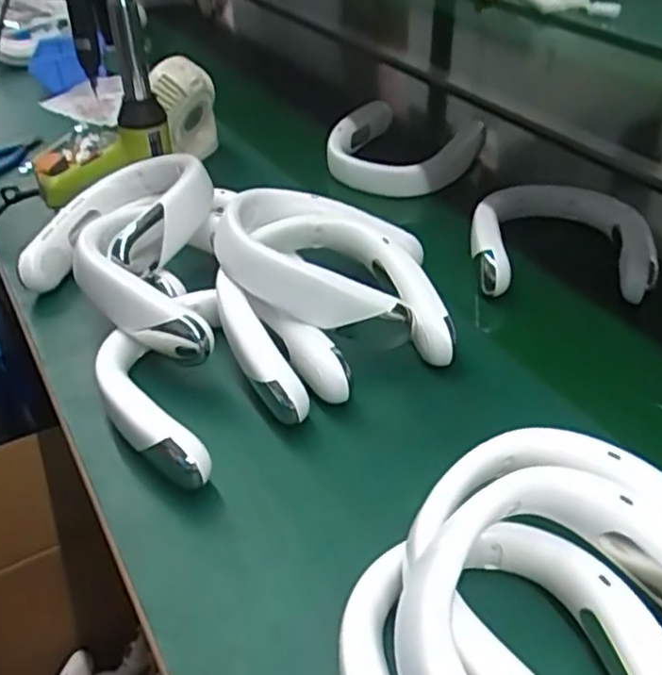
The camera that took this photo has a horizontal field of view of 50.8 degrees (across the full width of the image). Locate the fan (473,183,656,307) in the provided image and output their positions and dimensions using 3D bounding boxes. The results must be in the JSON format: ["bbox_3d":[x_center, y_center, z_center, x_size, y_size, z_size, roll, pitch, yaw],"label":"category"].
[{"bbox_3d":[0.258,-0.119,0.802,0.184,0.051,0.216,4,40,9],"label":"fan"}]

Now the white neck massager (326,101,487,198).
[{"bbox_3d":[0.096,-0.268,0.996,0.191,0.064,0.210,24,47,29],"label":"white neck massager"}]

